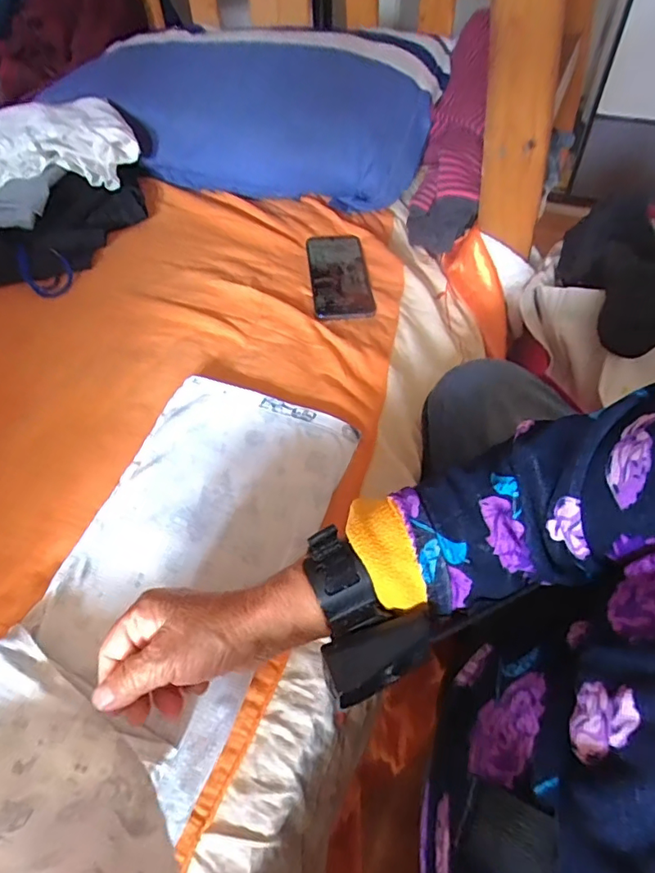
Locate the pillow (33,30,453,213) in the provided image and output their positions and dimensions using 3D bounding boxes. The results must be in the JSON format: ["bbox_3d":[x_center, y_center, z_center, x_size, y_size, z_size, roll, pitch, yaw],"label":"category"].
[{"bbox_3d":[-0.155,-0.547,0.856,0.639,0.163,0.254,12,52,11],"label":"pillow"}]

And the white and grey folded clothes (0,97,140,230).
[{"bbox_3d":[-0.431,-0.401,0.750,0.197,0.075,0.266,31,58,23],"label":"white and grey folded clothes"}]

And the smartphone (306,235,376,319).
[{"bbox_3d":[0.016,-0.216,0.691,0.076,0.012,0.172,-4,56,-6],"label":"smartphone"}]

